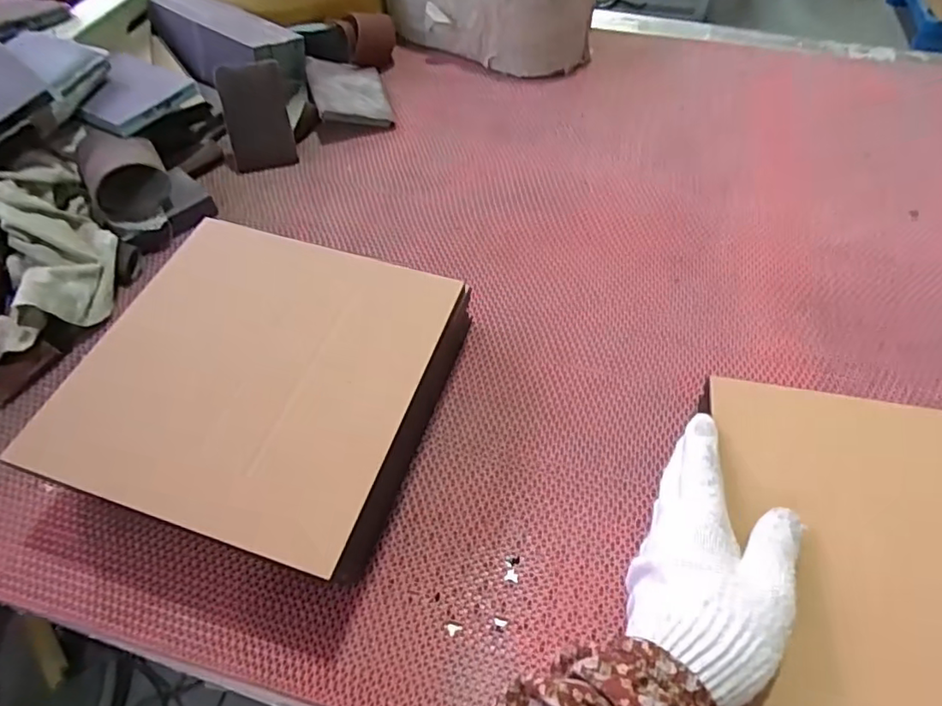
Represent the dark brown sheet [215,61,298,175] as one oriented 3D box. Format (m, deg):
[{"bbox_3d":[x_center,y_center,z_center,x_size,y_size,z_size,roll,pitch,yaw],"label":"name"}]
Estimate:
[{"bbox_3d":[-0.232,-0.256,0.646,0.064,0.107,0.016,-12,31,-12],"label":"dark brown sheet"}]

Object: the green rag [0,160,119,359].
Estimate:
[{"bbox_3d":[-0.402,-0.102,0.552,0.110,0.083,0.189,-24,59,-15],"label":"green rag"}]

